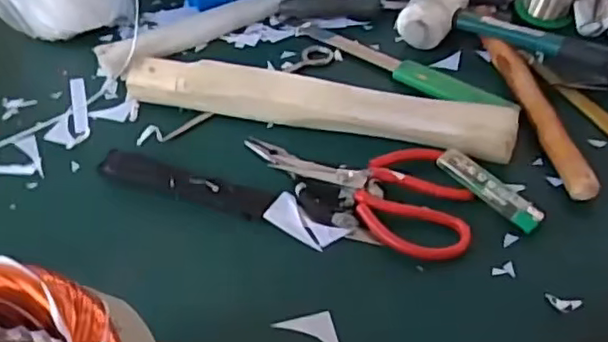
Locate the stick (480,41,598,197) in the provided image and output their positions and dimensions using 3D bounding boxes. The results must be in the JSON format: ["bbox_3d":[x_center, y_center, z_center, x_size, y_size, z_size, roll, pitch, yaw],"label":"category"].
[{"bbox_3d":[0.195,-0.052,0.533,0.023,0.020,0.193,-8,46,-3],"label":"stick"}]

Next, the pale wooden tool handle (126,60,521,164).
[{"bbox_3d":[0.006,-0.055,0.539,0.335,0.035,0.046,10,48,13],"label":"pale wooden tool handle"}]

